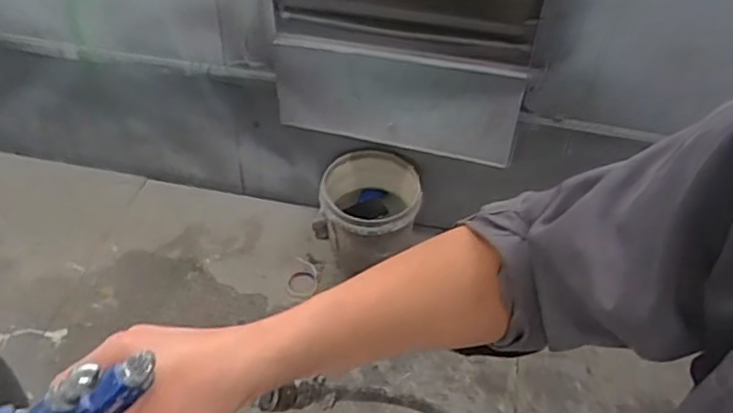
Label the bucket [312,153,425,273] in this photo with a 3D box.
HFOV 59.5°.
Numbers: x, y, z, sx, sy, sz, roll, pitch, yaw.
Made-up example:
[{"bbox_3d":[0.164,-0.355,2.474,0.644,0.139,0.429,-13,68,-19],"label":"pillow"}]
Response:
[{"bbox_3d":[-0.009,0.014,1.788,0.282,0.299,0.285,1,46,-1],"label":"bucket"}]

